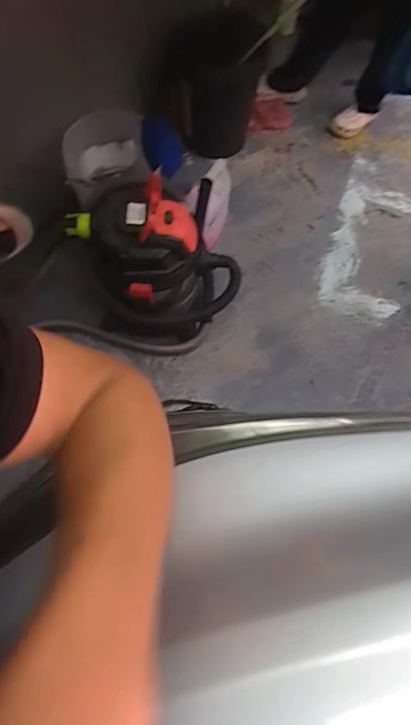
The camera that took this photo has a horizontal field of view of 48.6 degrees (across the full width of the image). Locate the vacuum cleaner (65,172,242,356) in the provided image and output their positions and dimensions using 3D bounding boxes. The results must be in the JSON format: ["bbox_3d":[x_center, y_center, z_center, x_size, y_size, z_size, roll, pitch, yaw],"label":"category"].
[{"bbox_3d":[-0.122,-0.263,1.358,0.416,0.491,0.341,-26,72,-12],"label":"vacuum cleaner"}]

